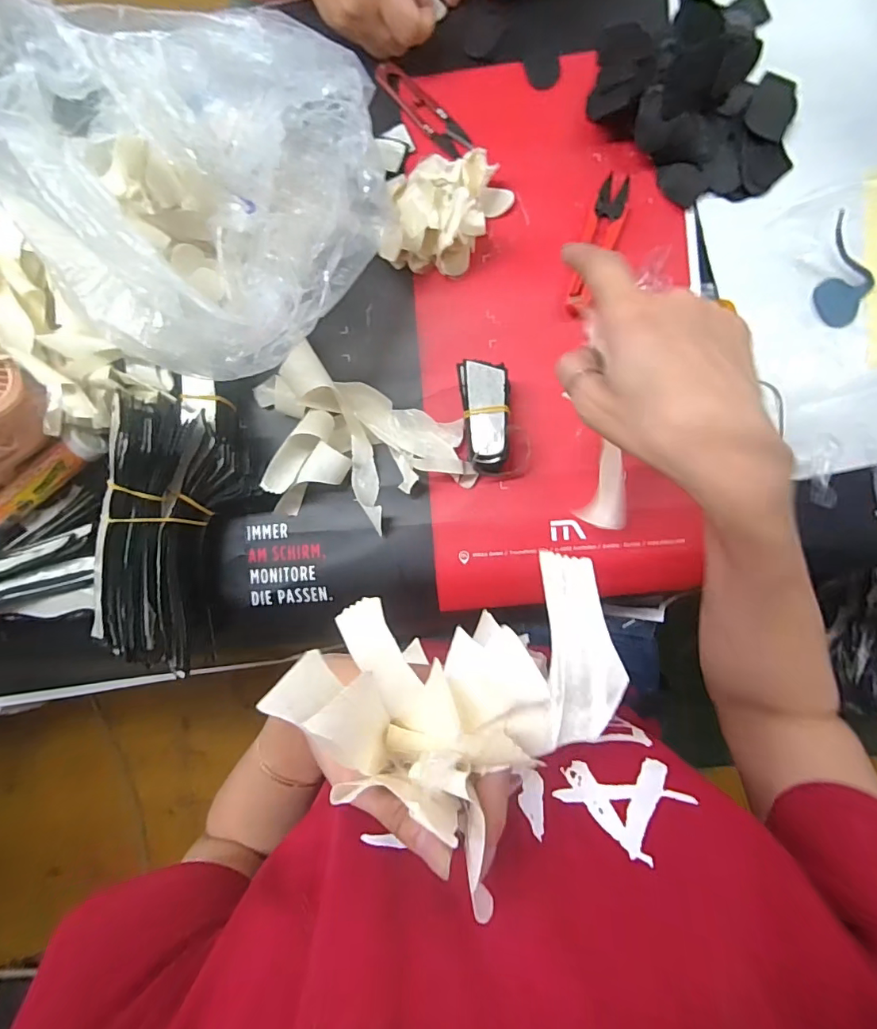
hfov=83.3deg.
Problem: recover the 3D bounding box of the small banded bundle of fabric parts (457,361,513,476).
[{"bbox_3d":[0.039,-0.076,0.390,0.037,0.035,0.080,-7,90,5],"label":"small banded bundle of fabric parts"}]

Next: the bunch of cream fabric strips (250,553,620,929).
[{"bbox_3d":[0.013,0.064,0.197,0.104,0.055,0.120,43,94,3],"label":"bunch of cream fabric strips"}]

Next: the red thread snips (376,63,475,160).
[{"bbox_3d":[-0.012,-0.339,0.412,0.025,0.009,0.098,-42,88,4],"label":"red thread snips"}]

